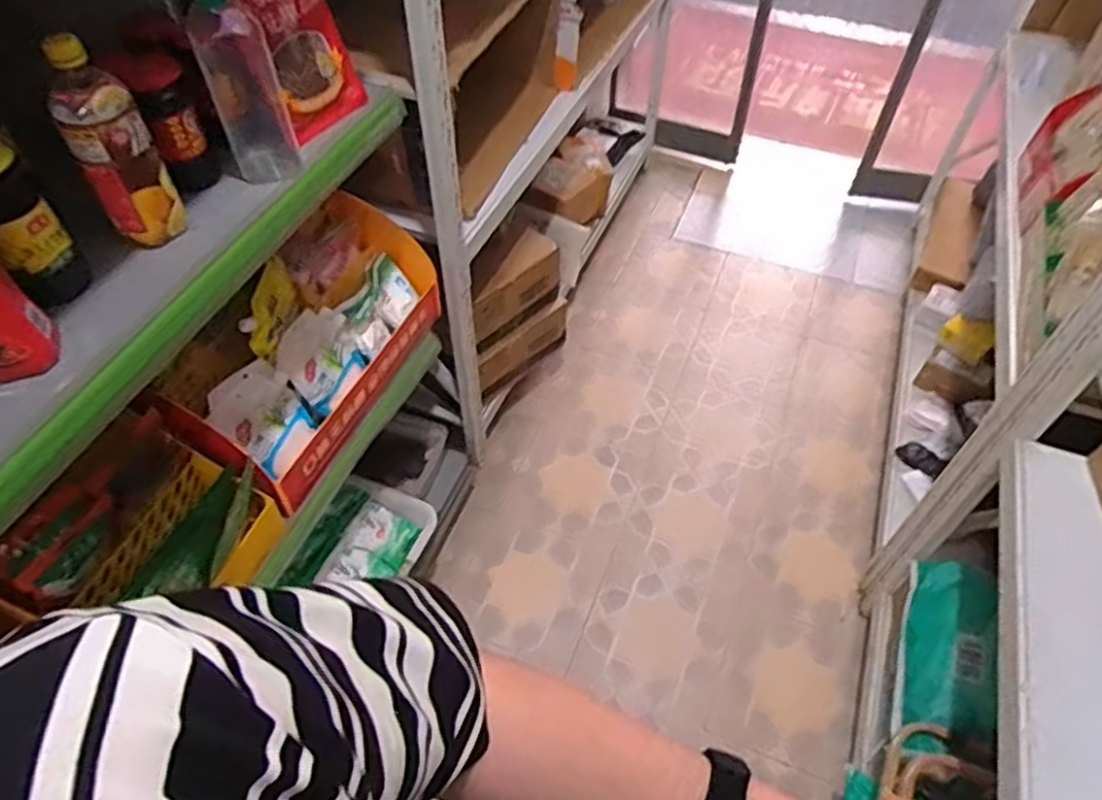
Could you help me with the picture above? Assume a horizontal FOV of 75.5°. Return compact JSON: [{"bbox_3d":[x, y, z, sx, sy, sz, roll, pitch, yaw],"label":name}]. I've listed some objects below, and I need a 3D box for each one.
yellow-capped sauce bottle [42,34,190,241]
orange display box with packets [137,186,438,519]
[{"bbox_3d":[-0.445,-0.260,0.725,0.071,0.202,0.089,-26,55,-21],"label":"yellow-capped sauce bottle"},{"bbox_3d":[-0.384,-0.097,1.122,0.189,0.249,0.531,17,52,13],"label":"orange display box with packets"}]

